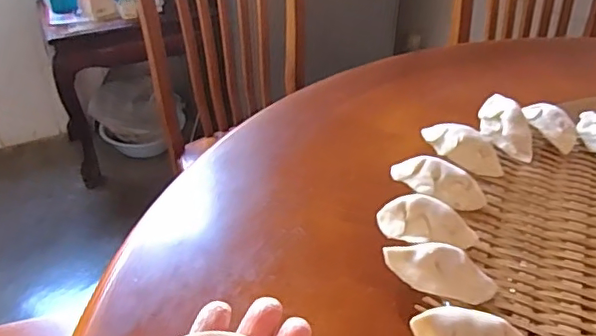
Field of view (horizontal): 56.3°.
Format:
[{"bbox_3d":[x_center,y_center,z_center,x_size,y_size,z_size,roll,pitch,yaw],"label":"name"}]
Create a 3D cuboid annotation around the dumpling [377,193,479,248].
[{"bbox_3d":[0.098,0.041,0.420,0.072,0.026,0.029,9,36,12],"label":"dumpling"}]

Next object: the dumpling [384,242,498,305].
[{"bbox_3d":[0.100,0.070,0.378,0.080,0.017,0.034,17,34,-8],"label":"dumpling"}]

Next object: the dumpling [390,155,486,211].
[{"bbox_3d":[0.117,0.012,0.464,0.077,0.023,0.035,13,37,17],"label":"dumpling"}]

